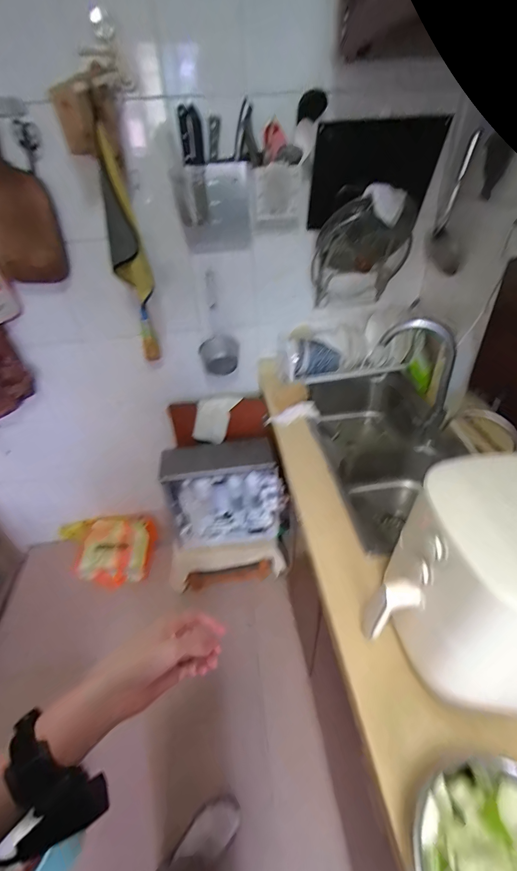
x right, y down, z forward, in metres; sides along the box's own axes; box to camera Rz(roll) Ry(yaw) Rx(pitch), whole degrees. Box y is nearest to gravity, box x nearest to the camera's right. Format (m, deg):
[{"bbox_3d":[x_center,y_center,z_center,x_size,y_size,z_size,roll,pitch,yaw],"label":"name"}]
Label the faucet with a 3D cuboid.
[{"bbox_3d":[0.412,-0.125,0.961,0.189,0.353,0.067,18,44,25],"label":"faucet"}]

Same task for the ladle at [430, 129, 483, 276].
[{"bbox_3d":[0.533,-0.606,0.979,0.056,0.312,0.125,2,39,7],"label":"ladle"}]

